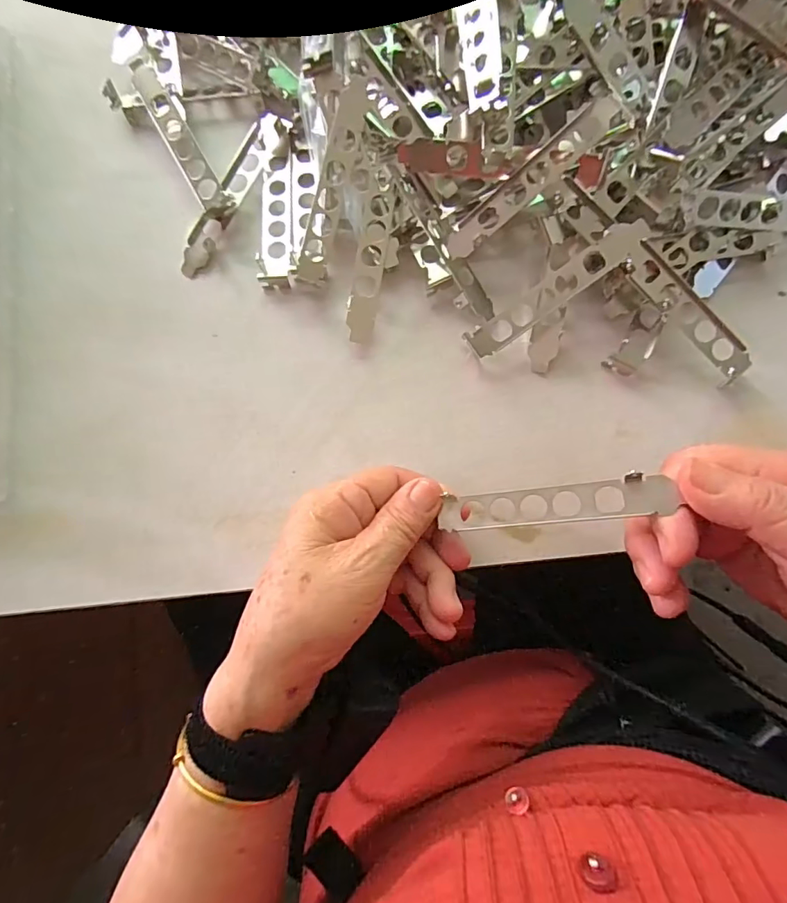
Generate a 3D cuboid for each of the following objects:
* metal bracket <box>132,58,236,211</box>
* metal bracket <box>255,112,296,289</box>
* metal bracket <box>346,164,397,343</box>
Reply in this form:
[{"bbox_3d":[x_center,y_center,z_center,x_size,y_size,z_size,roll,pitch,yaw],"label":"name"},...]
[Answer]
[{"bbox_3d":[-0.141,-0.205,0.306,0.020,0.018,0.120,-32,85,-1],"label":"metal bracket"},{"bbox_3d":[-0.077,-0.164,0.301,0.023,0.018,0.109,-1,85,2],"label":"metal bracket"},{"bbox_3d":[-0.013,-0.122,0.290,0.019,0.005,0.105,11,94,-8],"label":"metal bracket"}]

